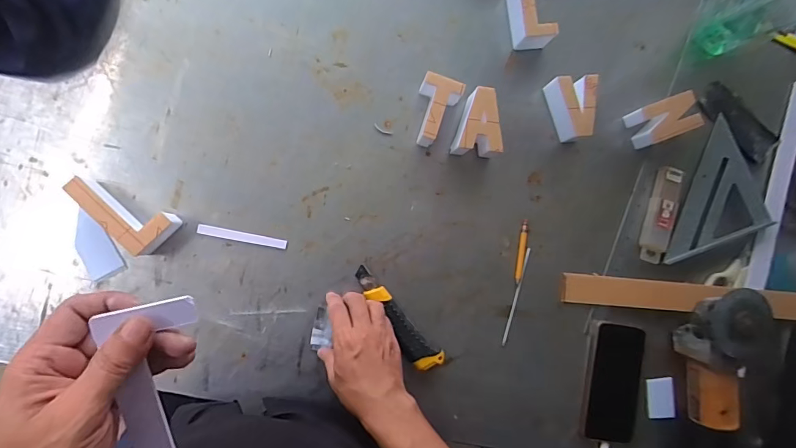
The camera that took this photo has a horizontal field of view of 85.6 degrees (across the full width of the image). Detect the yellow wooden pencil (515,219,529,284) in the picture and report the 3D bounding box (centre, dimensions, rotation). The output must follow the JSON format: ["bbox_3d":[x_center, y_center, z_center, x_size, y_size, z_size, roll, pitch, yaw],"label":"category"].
[{"bbox_3d":[0.171,0.037,0.594,0.010,0.005,0.087,10,85,-8],"label":"yellow wooden pencil"}]

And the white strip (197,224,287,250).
[{"bbox_3d":[-0.195,0.016,0.539,0.108,0.004,0.012,12,85,-8],"label":"white strip"}]

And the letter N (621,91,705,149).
[{"bbox_3d":[0.380,-0.148,0.613,0.086,0.040,0.053,-21,90,-10],"label":"letter N"}]

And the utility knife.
[{"bbox_3d":[-0.002,0.122,0.553,0.036,0.026,0.156,-38,93,-9],"label":"utility knife"}]

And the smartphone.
[{"bbox_3d":[0.301,0.218,0.594,0.076,0.014,0.158,7,91,3],"label":"smartphone"}]

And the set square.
[{"bbox_3d":[0.486,-0.022,0.638,0.131,0.016,0.233,30,80,-4],"label":"set square"}]

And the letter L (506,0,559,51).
[{"bbox_3d":[0.183,-0.288,0.595,0.045,0.049,0.089,-9,88,-9],"label":"letter L"}]

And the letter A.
[{"bbox_3d":[0.102,-0.132,0.570,0.054,0.051,0.081,-1,87,-9],"label":"letter A"}]

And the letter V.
[{"bbox_3d":[0.241,-0.158,0.594,0.059,0.045,0.083,-5,87,-9],"label":"letter V"}]

